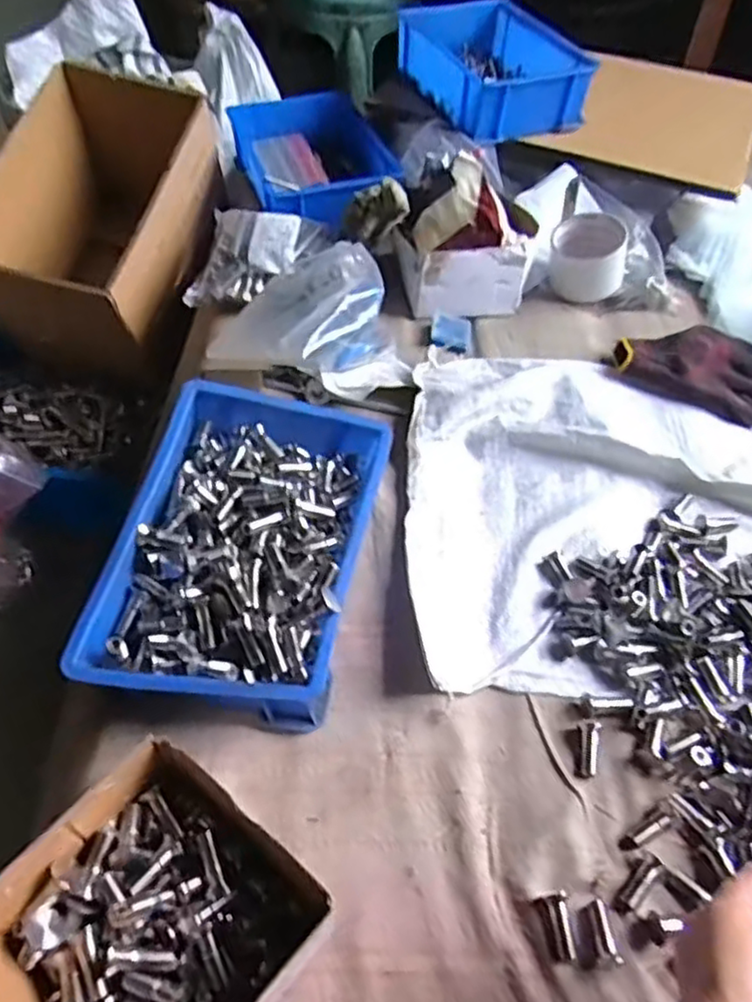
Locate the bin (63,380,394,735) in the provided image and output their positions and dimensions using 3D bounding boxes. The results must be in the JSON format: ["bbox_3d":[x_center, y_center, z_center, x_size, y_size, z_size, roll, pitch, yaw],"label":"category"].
[{"bbox_3d":[-0.097,0.038,0.537,0.172,0.091,0.254,10,53,6],"label":"bin"}]

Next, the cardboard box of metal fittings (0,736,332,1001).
[{"bbox_3d":[-0.120,0.239,0.389,0.148,0.082,0.142,35,59,24],"label":"cardboard box of metal fittings"}]

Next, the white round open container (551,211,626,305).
[{"bbox_3d":[0.240,-0.280,0.791,0.085,0.059,0.070,10,53,5],"label":"white round open container"}]

